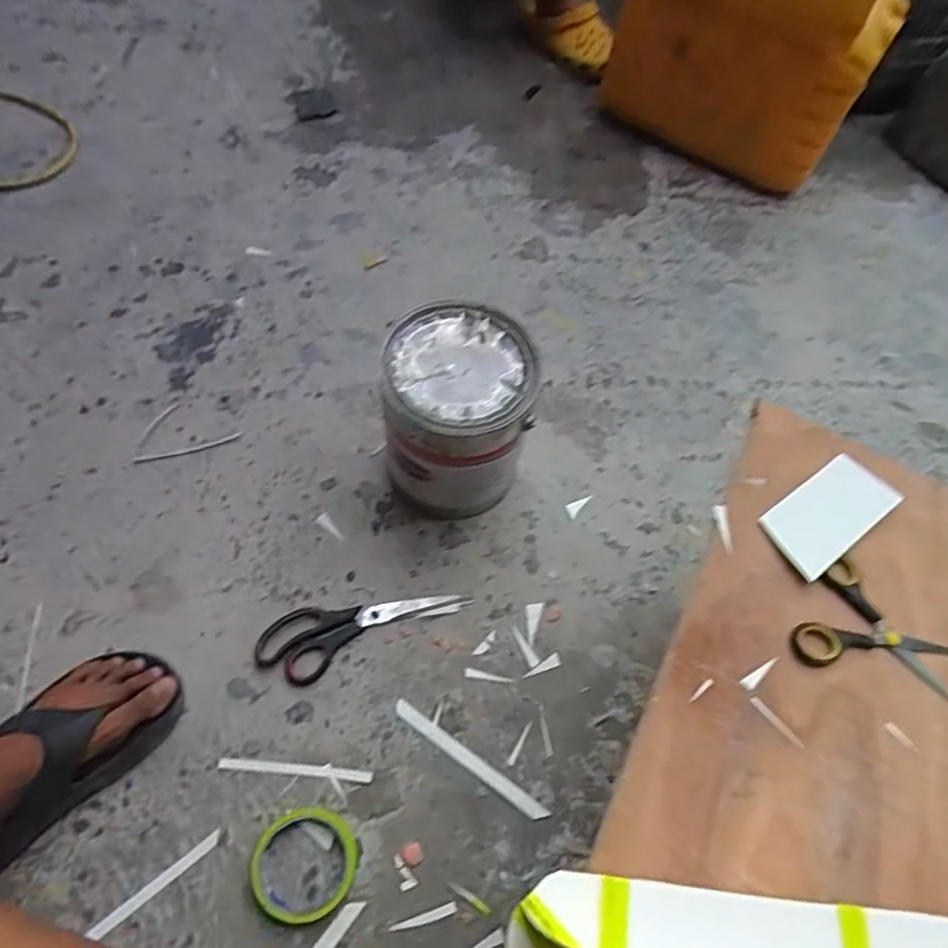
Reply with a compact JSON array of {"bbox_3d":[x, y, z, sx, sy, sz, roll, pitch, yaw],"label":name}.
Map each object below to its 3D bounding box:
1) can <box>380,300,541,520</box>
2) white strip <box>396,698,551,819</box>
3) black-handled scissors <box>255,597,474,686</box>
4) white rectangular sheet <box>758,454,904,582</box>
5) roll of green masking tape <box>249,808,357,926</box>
[{"bbox_3d":[-0.018,-0.057,0.700,0.148,0.214,0.152,2,61,-3],"label":"can"},{"bbox_3d":[-0.006,0.294,0.636,0.183,0.004,0.016,33,61,11],"label":"white strip"},{"bbox_3d":[-0.124,0.163,0.690,0.231,0.007,0.075,-20,65,-15],"label":"black-handled scissors"},{"bbox_3d":[0.298,0.031,0.518,0.123,0.011,0.060,-32,68,-19],"label":"white rectangular sheet"},{"bbox_3d":[-0.159,0.362,0.573,0.095,0.014,0.088,2,61,-3],"label":"roll of green masking tape"}]

